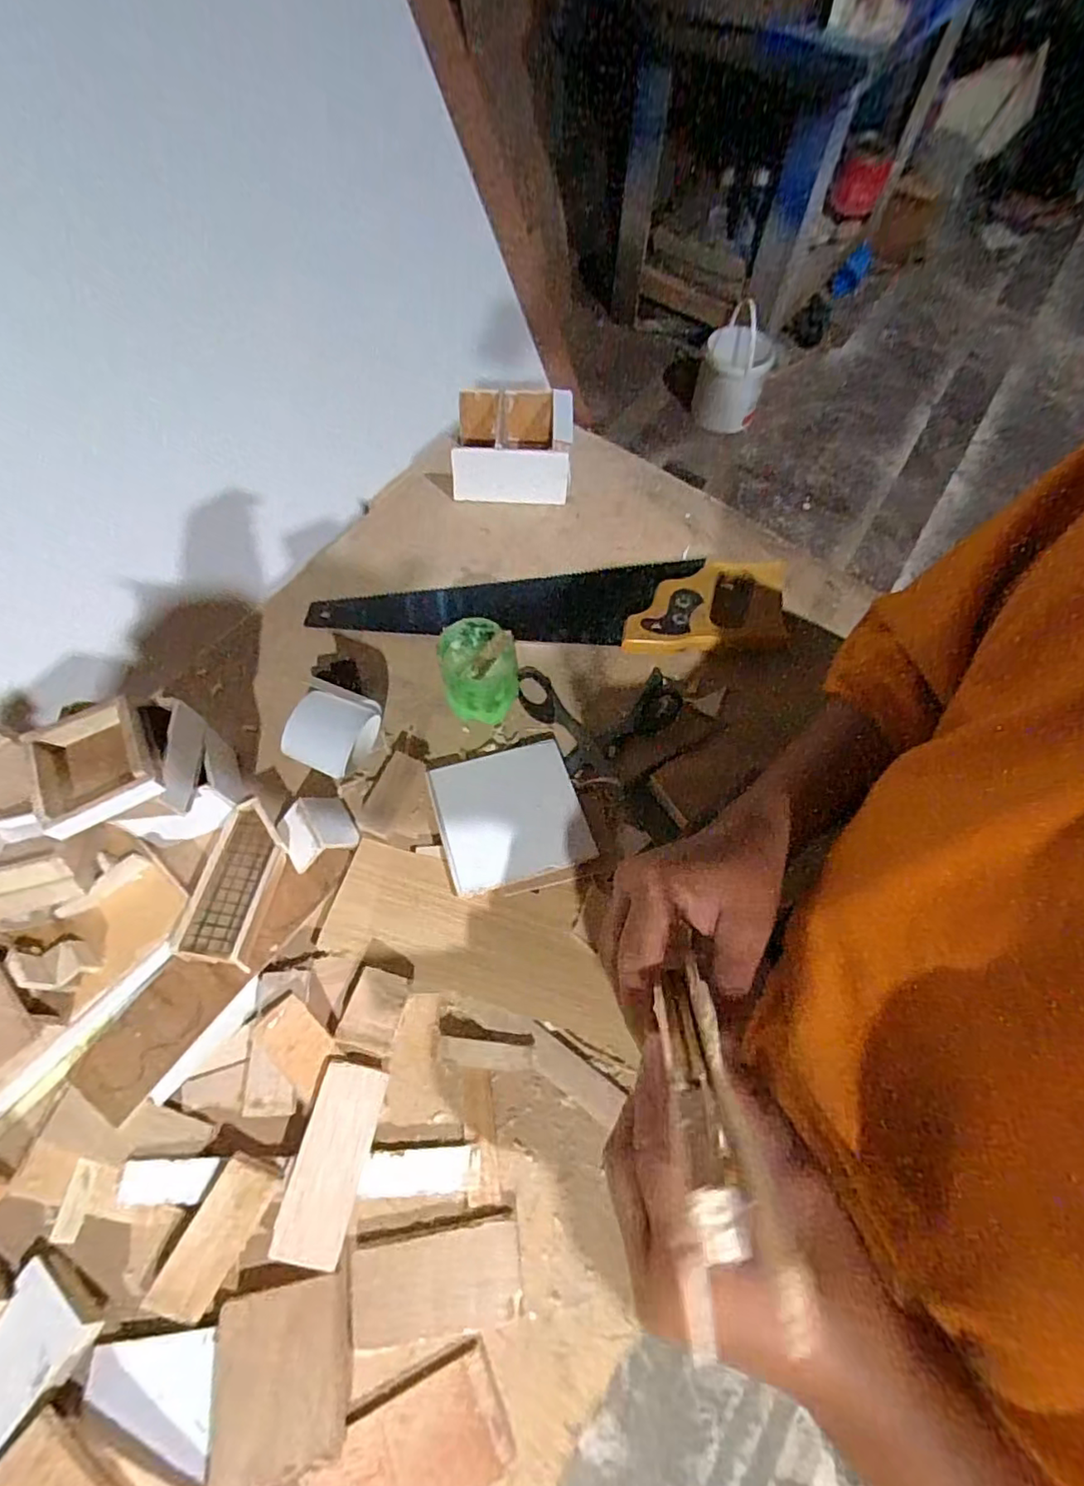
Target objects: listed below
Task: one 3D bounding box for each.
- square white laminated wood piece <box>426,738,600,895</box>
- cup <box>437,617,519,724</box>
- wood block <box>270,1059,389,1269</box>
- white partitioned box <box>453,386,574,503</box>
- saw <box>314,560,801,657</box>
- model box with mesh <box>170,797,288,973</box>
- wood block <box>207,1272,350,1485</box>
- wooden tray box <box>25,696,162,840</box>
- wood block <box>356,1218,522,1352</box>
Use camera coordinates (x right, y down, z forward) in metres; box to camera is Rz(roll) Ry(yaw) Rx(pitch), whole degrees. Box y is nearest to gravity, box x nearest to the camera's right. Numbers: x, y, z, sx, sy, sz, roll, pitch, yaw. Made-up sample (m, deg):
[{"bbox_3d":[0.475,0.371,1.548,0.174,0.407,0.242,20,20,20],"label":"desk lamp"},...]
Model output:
[{"bbox_3d":[-0.025,0.051,0.451,0.103,0.010,0.103,-15,64,-8],"label":"square white laminated wood piece"},{"bbox_3d":[-0.048,-0.050,0.470,0.055,0.075,0.060,0,63,-1],"label":"cup"},{"bbox_3d":[-0.122,0.239,0.351,0.040,0.011,0.098,12,64,5],"label":"wood block"},{"bbox_3d":[-0.029,-0.292,0.604,0.114,0.064,0.091,1,63,0],"label":"white partitioned box"},{"bbox_3d":[0.009,-0.116,0.533,0.413,0.018,0.098,-3,63,-2],"label":"saw"},{"bbox_3d":[-0.208,0.094,0.417,0.046,0.024,0.105,8,63,3],"label":"model box with mesh"},{"bbox_3d":[-0.135,0.324,0.311,0.065,0.014,0.071,-9,64,-5],"label":"wood block"},{"bbox_3d":[-0.258,0.014,0.350,0.060,0.020,0.068,-25,69,-11],"label":"wooden tray box"},{"bbox_3d":[-0.057,0.297,0.335,0.089,0.010,0.044,-6,63,-4],"label":"wood block"}]

